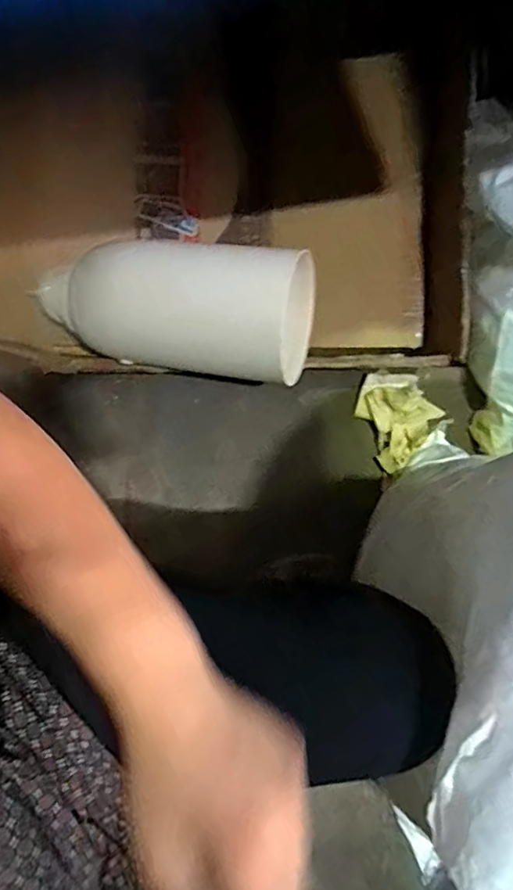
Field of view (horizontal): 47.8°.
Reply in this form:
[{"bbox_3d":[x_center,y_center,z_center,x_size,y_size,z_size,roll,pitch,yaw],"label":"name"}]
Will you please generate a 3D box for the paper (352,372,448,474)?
[{"bbox_3d":[0.208,-0.045,0.871,0.126,0.033,0.129,-37,79,-10],"label":"paper"}]

